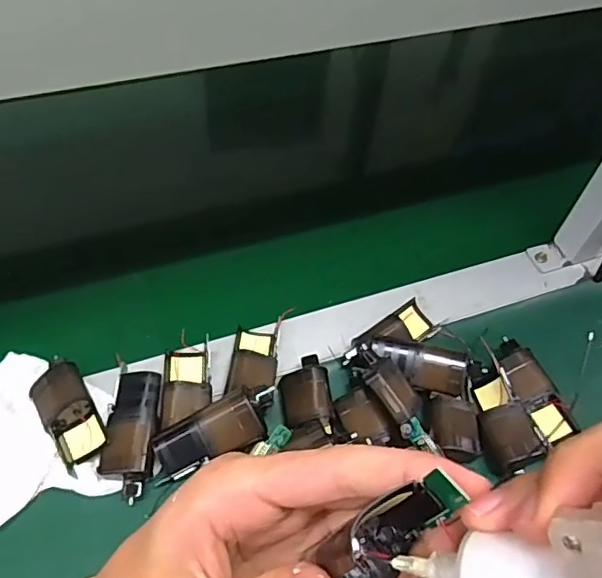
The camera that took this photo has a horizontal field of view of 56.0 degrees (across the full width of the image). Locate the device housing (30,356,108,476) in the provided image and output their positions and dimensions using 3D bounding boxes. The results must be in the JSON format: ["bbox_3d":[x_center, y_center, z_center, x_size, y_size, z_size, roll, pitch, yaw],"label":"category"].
[{"bbox_3d":[-0.172,0.086,0.416,0.036,0.011,0.087,-30,61,-22],"label":"device housing"}]

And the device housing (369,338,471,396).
[{"bbox_3d":[0.095,0.063,0.451,0.080,0.018,0.028,15,54,7],"label":"device housing"}]

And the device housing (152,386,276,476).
[{"bbox_3d":[-0.060,0.100,0.397,0.089,0.014,0.036,-28,91,2],"label":"device housing"}]

